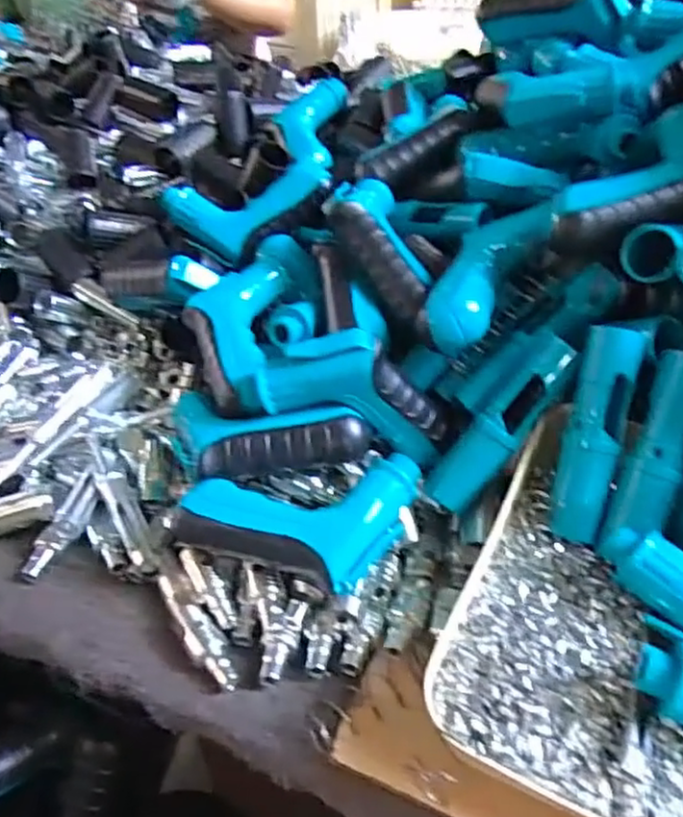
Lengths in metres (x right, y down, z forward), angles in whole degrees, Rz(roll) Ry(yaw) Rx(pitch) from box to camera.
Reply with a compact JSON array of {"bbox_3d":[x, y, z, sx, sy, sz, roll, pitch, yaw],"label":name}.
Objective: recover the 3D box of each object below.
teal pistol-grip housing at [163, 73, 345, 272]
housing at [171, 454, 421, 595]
[{"bbox_3d":[-0.057,-0.232,0.616,0.133,0.044,0.245,11,56,15],"label":"teal pistol-grip housing"},{"bbox_3d":[-0.026,0.058,0.398,0.122,0.036,0.078,13,42,17],"label":"housing"}]

